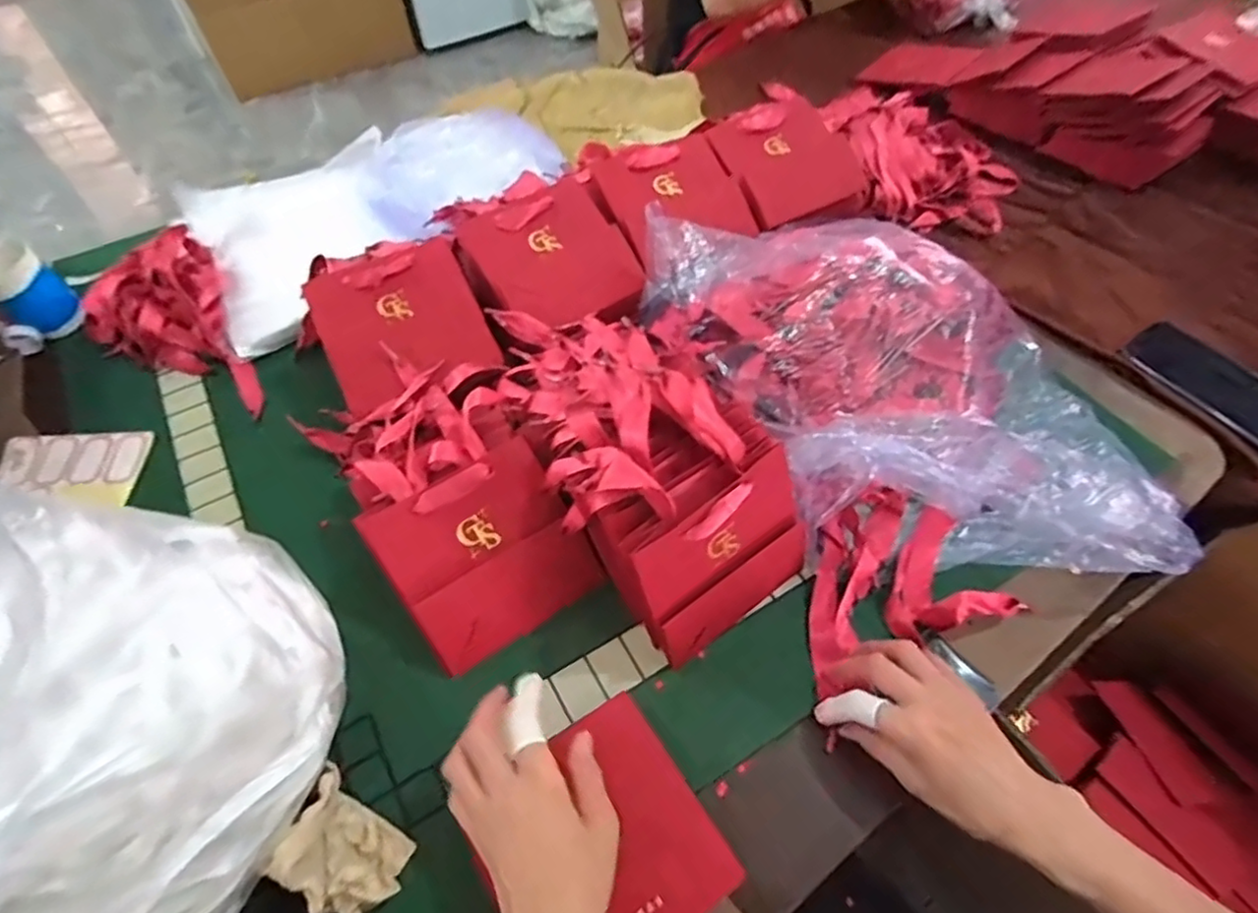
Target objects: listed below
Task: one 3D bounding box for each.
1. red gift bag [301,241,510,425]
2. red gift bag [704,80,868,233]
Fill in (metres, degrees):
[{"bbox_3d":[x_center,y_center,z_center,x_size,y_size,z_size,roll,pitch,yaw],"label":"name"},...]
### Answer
[{"bbox_3d":[-0.209,-0.124,0.589,0.139,0.022,0.136,-23,82,-16],"label":"red gift bag"},{"bbox_3d":[0.179,-0.340,0.719,0.153,0.027,0.145,-30,85,-15],"label":"red gift bag"}]

